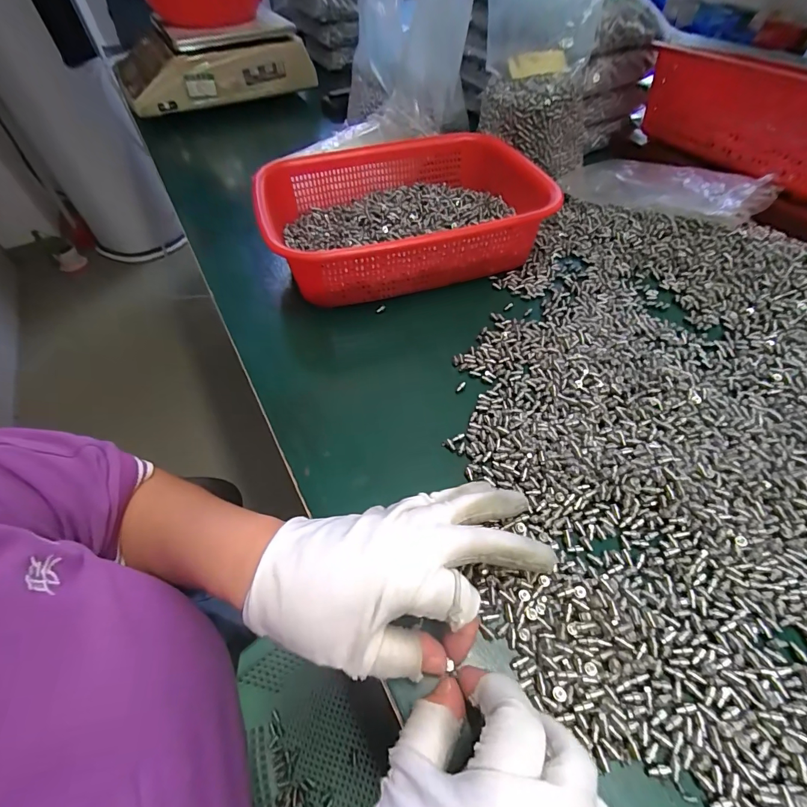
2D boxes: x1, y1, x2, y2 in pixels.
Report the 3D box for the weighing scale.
[{"bbox_3d":[-0.397,-0.714,0.834,0.362,0.106,0.362,-23,55,-13],"label":"weighing scale"}]

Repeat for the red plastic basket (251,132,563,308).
[{"bbox_3d":[0.001,-0.202,0.439,0.259,0.076,0.217,-13,53,-6],"label":"red plastic basket"}]

